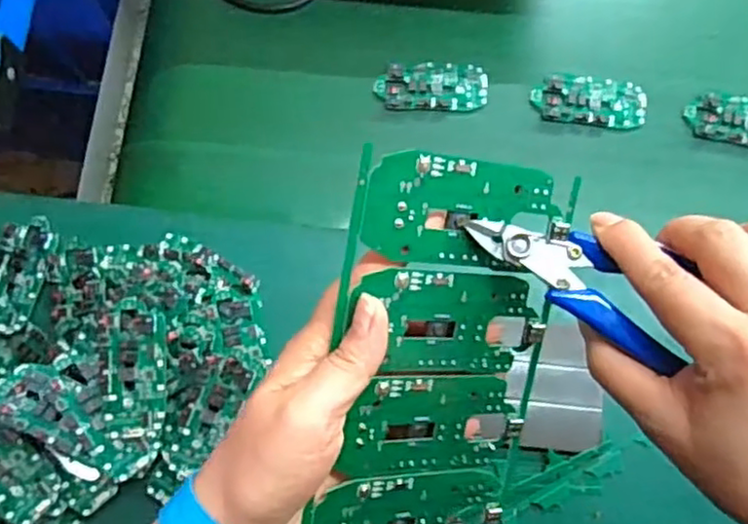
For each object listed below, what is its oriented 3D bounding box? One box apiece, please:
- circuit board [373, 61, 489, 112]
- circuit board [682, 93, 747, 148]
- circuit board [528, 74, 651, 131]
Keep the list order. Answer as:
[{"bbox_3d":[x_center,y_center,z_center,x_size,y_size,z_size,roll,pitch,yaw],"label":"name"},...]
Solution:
[{"bbox_3d":[0.052,-0.158,0.606,0.099,0.010,0.045,1,78,1],"label":"circuit board"},{"bbox_3d":[0.328,-0.125,0.602,0.100,0.010,0.045,10,78,3],"label":"circuit board"},{"bbox_3d":[0.193,-0.143,0.604,0.099,0.008,0.046,2,82,1],"label":"circuit board"}]

